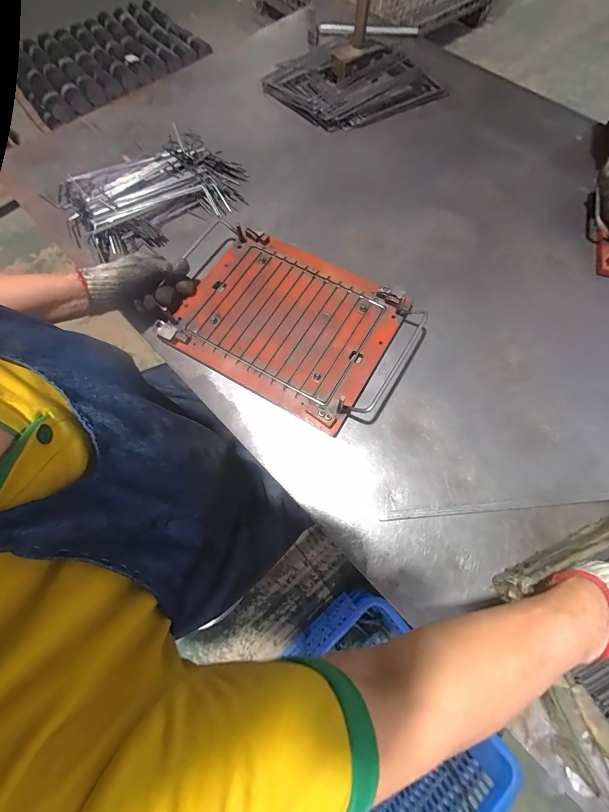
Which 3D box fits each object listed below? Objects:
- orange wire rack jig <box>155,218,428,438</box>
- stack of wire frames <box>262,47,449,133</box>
[{"bbox_3d":[-0.023,-0.126,0.515,0.341,0.030,0.240,28,72,13],"label":"orange wire rack jig"},{"bbox_3d":[0.112,-0.690,0.739,0.361,0.048,0.226,-18,69,-5],"label":"stack of wire frames"}]

